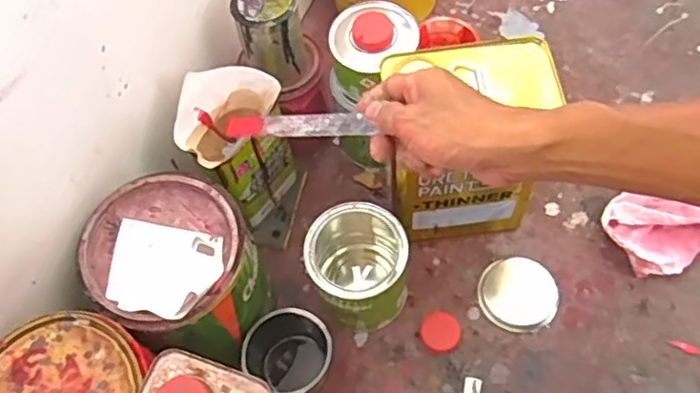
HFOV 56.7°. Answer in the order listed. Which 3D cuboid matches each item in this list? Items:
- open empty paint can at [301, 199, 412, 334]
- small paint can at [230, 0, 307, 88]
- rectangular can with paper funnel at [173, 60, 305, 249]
[{"bbox_3d":[0.011,0.082,0.737,0.106,0.126,0.109,-1,64,3],"label":"open empty paint can"},{"bbox_3d":[-0.091,-0.189,0.754,0.072,0.092,0.085,-8,63,0],"label":"small paint can"},{"bbox_3d":[-0.122,-0.048,0.767,0.102,0.207,0.130,13,66,10],"label":"rectangular can with paper funnel"}]

